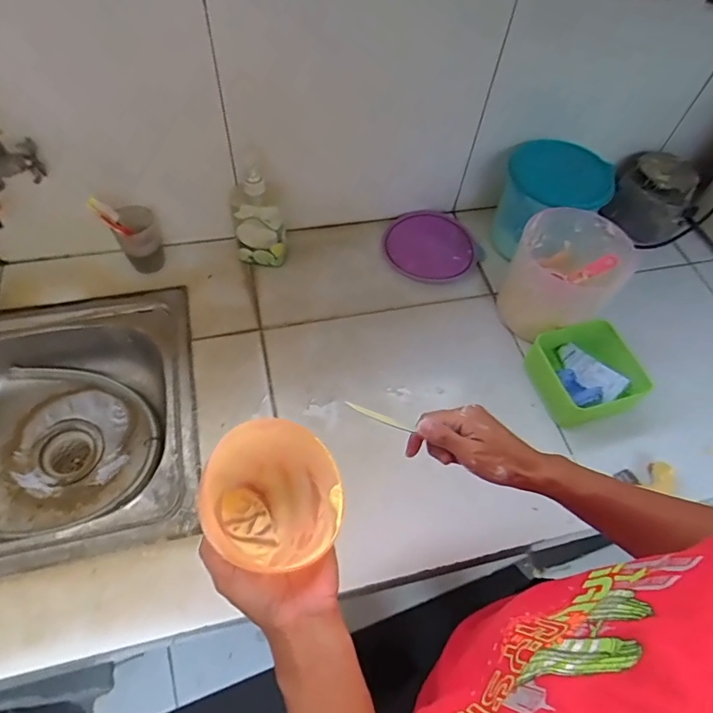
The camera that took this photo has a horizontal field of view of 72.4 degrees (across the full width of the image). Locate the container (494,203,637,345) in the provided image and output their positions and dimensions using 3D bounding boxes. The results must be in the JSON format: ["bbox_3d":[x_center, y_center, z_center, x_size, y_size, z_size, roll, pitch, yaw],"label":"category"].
[{"bbox_3d":[0.317,-0.119,0.764,0.151,0.145,0.156,17,58,6],"label":"container"}]

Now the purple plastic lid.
[{"bbox_3d":[0.133,-0.198,0.876,0.163,0.016,0.152,2,69,-6],"label":"purple plastic lid"}]

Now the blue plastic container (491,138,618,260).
[{"bbox_3d":[0.330,-0.262,0.842,0.153,0.152,0.149,2,58,-3],"label":"blue plastic container"}]

